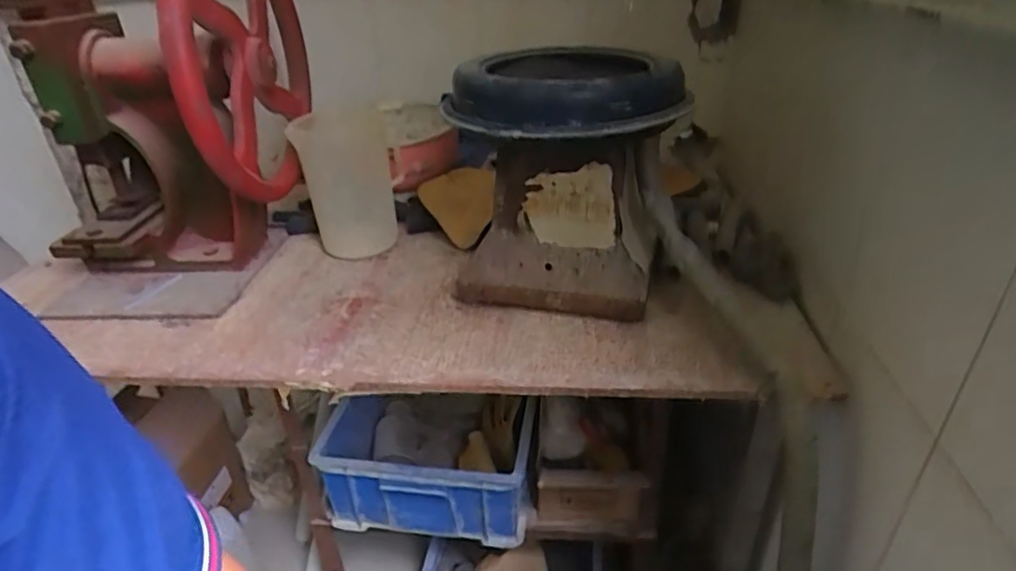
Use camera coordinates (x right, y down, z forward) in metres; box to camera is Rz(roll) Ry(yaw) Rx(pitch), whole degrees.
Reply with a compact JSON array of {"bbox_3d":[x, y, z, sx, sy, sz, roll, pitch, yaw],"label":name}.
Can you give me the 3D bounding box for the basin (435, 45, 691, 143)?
[{"bbox_3d":[0.059,-0.233,0.686,0.262,0.057,0.245,-3,31,-1],"label":"basin"}]

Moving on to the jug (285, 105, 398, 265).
[{"bbox_3d":[-0.245,-0.165,0.923,0.119,0.199,0.152,-6,31,-5],"label":"jug"}]

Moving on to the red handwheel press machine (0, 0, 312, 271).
[{"bbox_3d":[-0.444,-0.231,0.812,0.272,0.440,0.324,-1,31,4],"label":"red handwheel press machine"}]

